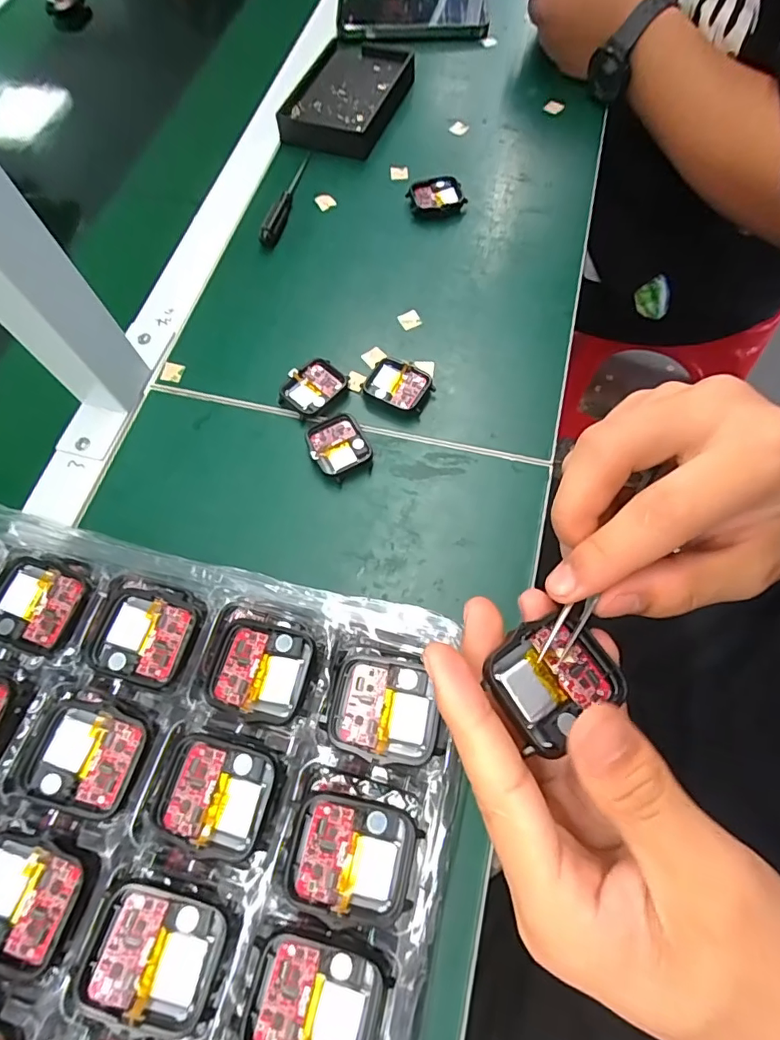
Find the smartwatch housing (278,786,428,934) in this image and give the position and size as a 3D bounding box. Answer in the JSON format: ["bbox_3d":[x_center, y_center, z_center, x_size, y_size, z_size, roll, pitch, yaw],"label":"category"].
[{"bbox_3d":[-0.014,0.121,0.182,0.045,0.009,0.037,13,69,9],"label":"smartwatch housing"}]

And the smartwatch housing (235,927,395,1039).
[{"bbox_3d":[-0.025,0.164,0.173,0.046,0.008,0.039,11,68,8],"label":"smartwatch housing"}]

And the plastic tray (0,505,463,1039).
[{"bbox_3d":[-0.131,0.138,0.198,0.284,0.041,0.271,13,69,7],"label":"plastic tray"}]

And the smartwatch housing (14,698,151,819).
[{"bbox_3d":[-0.122,0.093,0.201,0.042,0.005,0.038,13,69,9],"label":"smartwatch housing"}]

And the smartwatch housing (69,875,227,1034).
[{"bbox_3d":[-0.081,0.148,0.173,0.044,0.008,0.036,14,69,9],"label":"smartwatch housing"}]

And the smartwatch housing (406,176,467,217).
[{"bbox_3d":[0.042,-0.283,0.443,0.049,0.012,0.039,5,77,4],"label":"smartwatch housing"}]

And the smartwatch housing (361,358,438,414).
[{"bbox_3d":[0.006,-0.096,0.366,0.046,0.010,0.036,21,70,10],"label":"smartwatch housing"}]

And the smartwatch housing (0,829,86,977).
[{"bbox_3d":[-0.136,0.136,0.184,0.044,0.005,0.038,14,69,9],"label":"smartwatch housing"}]

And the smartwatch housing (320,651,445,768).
[{"bbox_3d":[-0.002,0.074,0.203,0.045,0.005,0.039,13,69,9],"label":"smartwatch housing"}]

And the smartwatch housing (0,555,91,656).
[{"bbox_3d":[-0.162,0.038,0.229,0.045,0.004,0.037,14,69,9],"label":"smartwatch housing"}]

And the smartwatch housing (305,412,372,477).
[{"bbox_3d":[-0.036,-0.050,0.347,0.038,0.010,0.042,-26,70,-9],"label":"smartwatch housing"}]

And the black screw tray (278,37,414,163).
[{"bbox_3d":[-0.041,-0.418,0.498,0.095,0.019,0.155,18,70,9],"label":"black screw tray"}]

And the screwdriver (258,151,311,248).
[{"bbox_3d":[-0.088,-0.291,0.453,0.017,0.012,0.124,14,69,7],"label":"screwdriver"}]

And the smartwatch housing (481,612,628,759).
[{"bbox_3d":[0.055,0.053,0.172,0.044,0.011,0.037,-38,72,-13],"label":"smartwatch housing"}]

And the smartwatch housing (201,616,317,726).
[{"bbox_3d":[-0.055,0.062,0.212,0.042,0.005,0.038,13,69,9],"label":"smartwatch housing"}]

